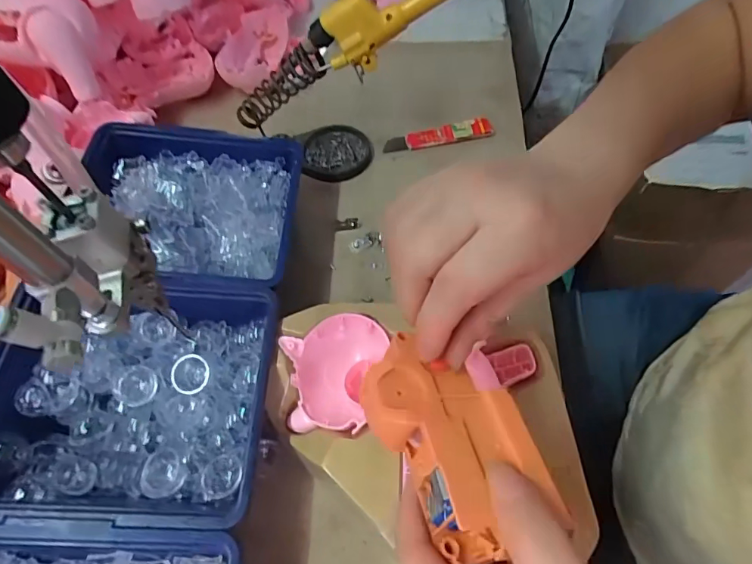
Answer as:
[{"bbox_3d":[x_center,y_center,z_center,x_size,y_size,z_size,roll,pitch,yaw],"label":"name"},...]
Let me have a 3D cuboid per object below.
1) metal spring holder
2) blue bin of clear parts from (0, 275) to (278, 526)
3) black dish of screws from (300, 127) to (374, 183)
[{"bbox_3d":[-0.082,-0.166,0.392,0.098,0.029,0.026,-23,49,38],"label":"metal spring holder"},{"bbox_3d":[-0.154,0.070,0.288,0.170,0.059,0.143,0,58,3],"label":"blue bin of clear parts"},{"bbox_3d":[-0.037,-0.124,0.449,0.064,0.014,0.065,-1,58,2],"label":"black dish of screws"}]

